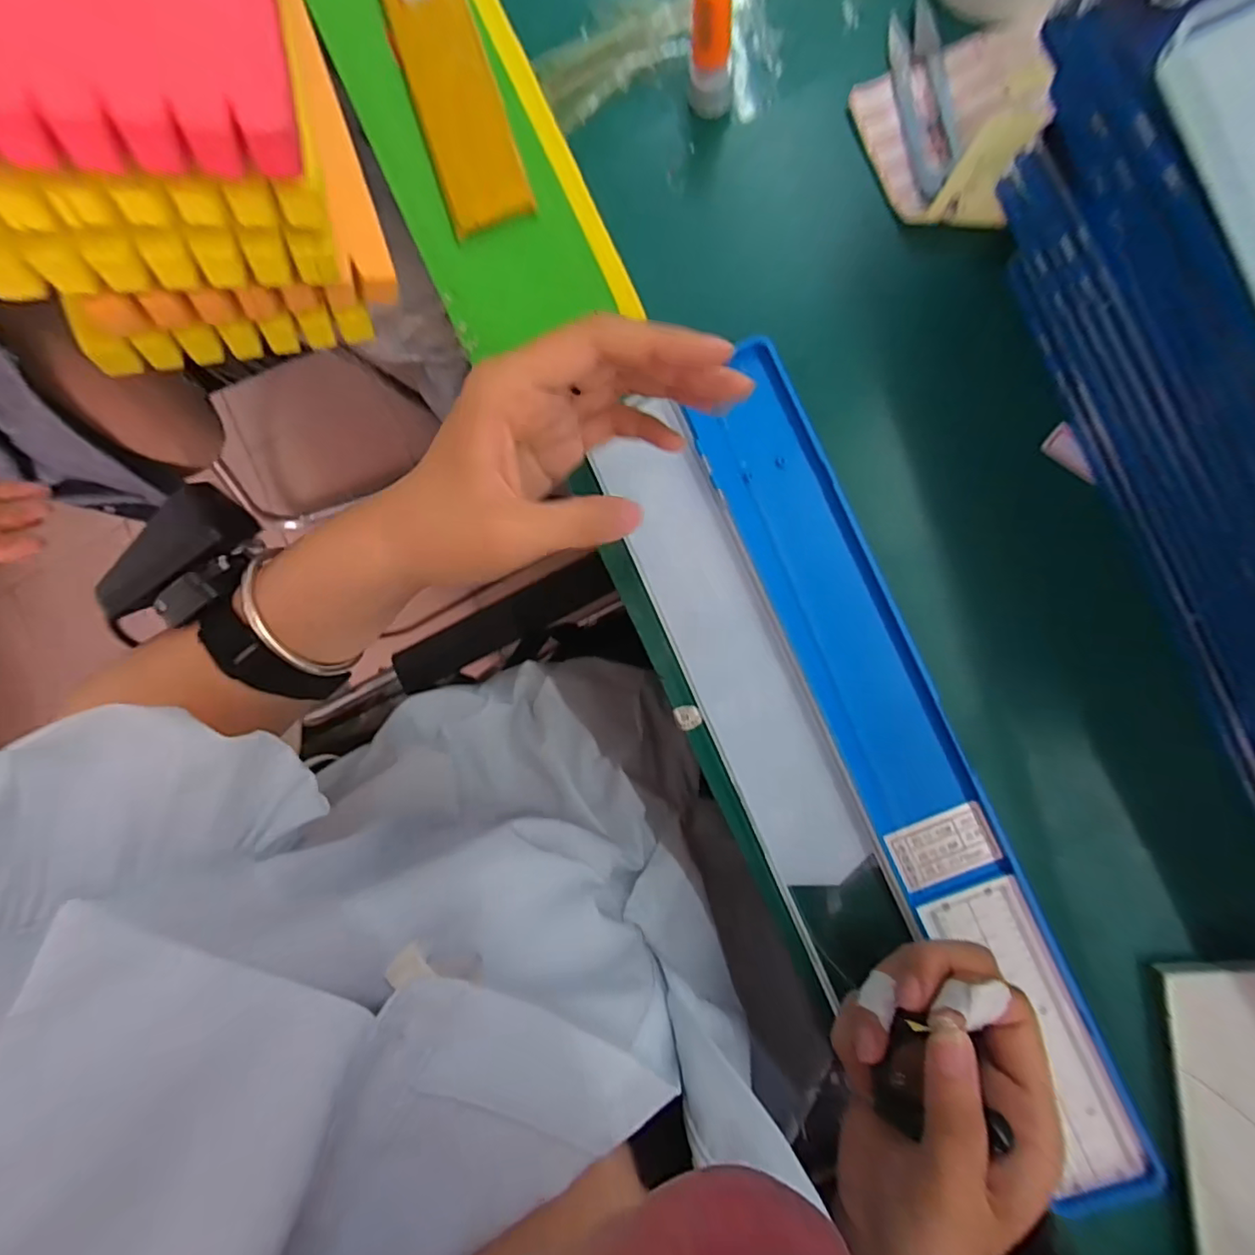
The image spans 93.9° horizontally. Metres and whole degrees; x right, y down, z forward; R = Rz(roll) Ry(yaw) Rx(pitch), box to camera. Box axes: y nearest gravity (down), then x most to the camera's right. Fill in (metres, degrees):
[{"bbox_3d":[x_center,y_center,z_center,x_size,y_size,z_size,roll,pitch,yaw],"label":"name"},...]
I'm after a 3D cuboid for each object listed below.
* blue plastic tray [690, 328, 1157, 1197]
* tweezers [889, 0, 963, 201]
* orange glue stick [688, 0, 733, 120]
[{"bbox_3d":[0.139,0.066,0.289,0.054,0.014,0.431,-25,86,6],"label":"blue plastic tray"},{"bbox_3d":[0.149,-0.267,0.294,0.024,0.004,0.099,-9,86,7],"label":"tweezers"},{"bbox_3d":[0.042,-0.286,0.285,0.020,0.052,0.023,18,90,8],"label":"orange glue stick"}]

